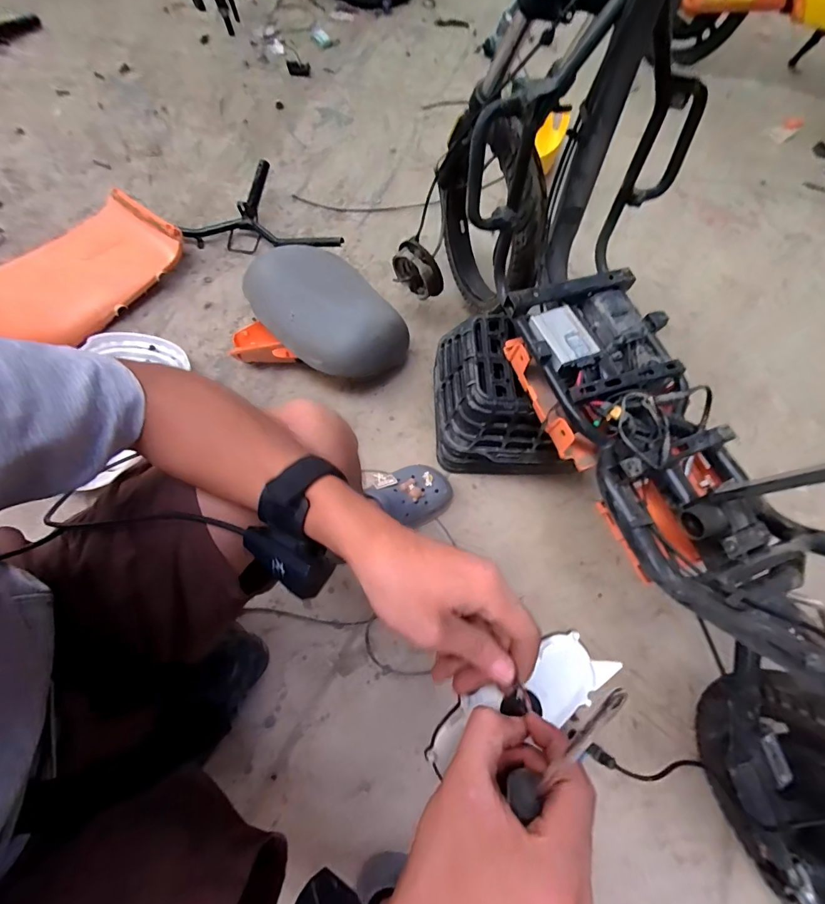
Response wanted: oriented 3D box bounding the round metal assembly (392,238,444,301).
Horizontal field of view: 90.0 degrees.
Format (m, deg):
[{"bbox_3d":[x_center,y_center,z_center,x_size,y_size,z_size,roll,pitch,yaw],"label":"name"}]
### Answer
[{"bbox_3d":[0.010,-0.383,0.881,0.109,0.107,0.042,33,68,10],"label":"round metal assembly"}]

